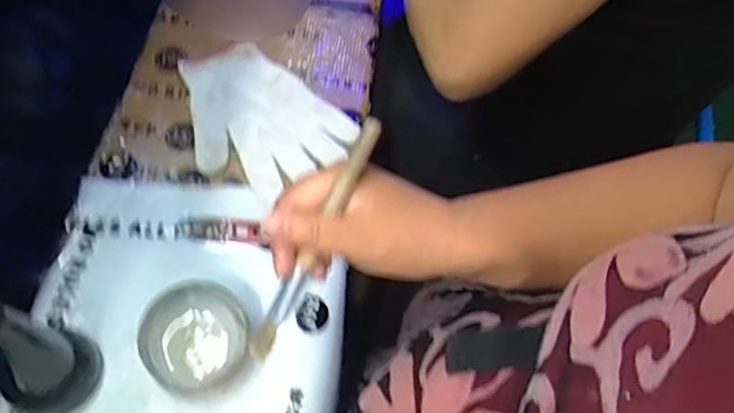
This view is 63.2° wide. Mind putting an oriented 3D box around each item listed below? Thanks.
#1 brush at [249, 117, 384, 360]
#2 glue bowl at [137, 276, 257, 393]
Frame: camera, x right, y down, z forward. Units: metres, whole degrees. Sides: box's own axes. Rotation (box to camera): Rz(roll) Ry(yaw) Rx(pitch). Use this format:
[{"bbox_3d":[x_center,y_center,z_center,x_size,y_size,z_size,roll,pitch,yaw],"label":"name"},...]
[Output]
[{"bbox_3d":[-0.031,0.022,0.344,0.013,0.010,0.158,31,101,15],"label":"brush"},{"bbox_3d":[-0.130,0.105,0.464,0.076,0.053,0.079,3,61,-5],"label":"glue bowl"}]

